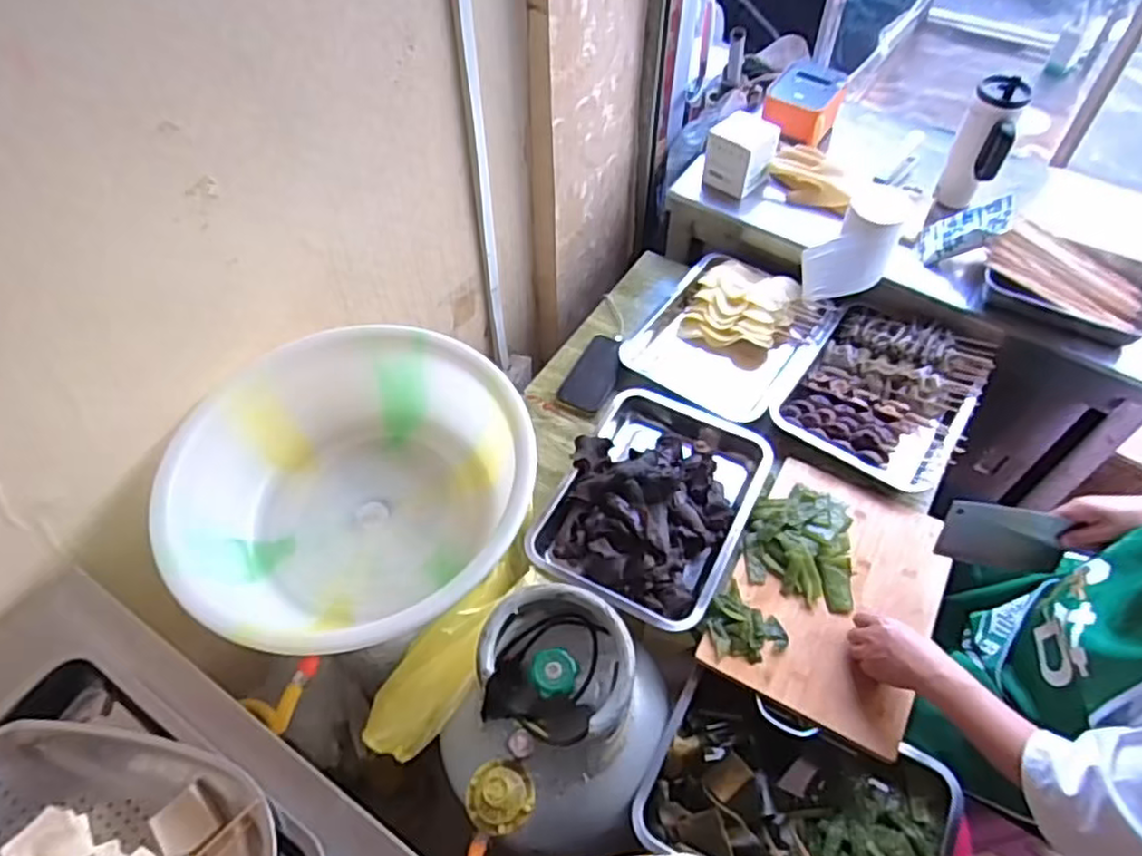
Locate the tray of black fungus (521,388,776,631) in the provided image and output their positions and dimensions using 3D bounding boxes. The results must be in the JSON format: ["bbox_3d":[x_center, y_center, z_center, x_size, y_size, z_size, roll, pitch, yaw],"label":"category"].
[{"bbox_3d":[0.123,0.097,1.052,0.270,0.076,0.372,24,57,17],"label":"tray of black fungus"}]

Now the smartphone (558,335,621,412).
[{"bbox_3d":[0.047,-0.097,1.231,0.083,0.014,0.163,23,60,18],"label":"smartphone"}]

